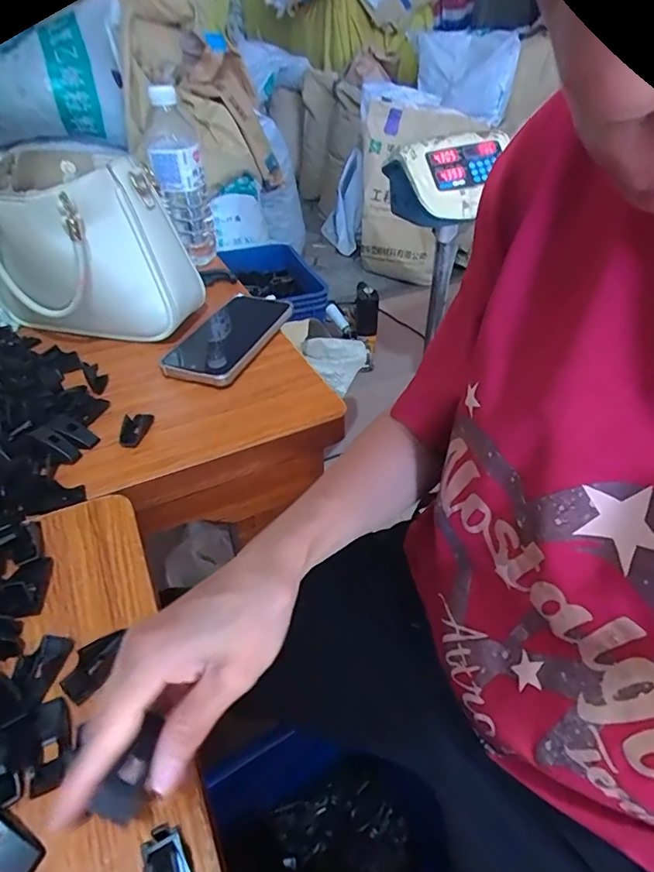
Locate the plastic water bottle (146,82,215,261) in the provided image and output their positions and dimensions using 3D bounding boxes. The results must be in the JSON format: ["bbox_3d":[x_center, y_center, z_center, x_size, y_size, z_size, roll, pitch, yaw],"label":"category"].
[{"bbox_3d":[-0.195,-0.340,0.657,0.062,0.209,0.063,-6,41,-7],"label":"plastic water bottle"}]

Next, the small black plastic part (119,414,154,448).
[{"bbox_3d":[-0.173,-0.007,0.437,0.022,0.011,0.042,8,42,8],"label":"small black plastic part"}]

